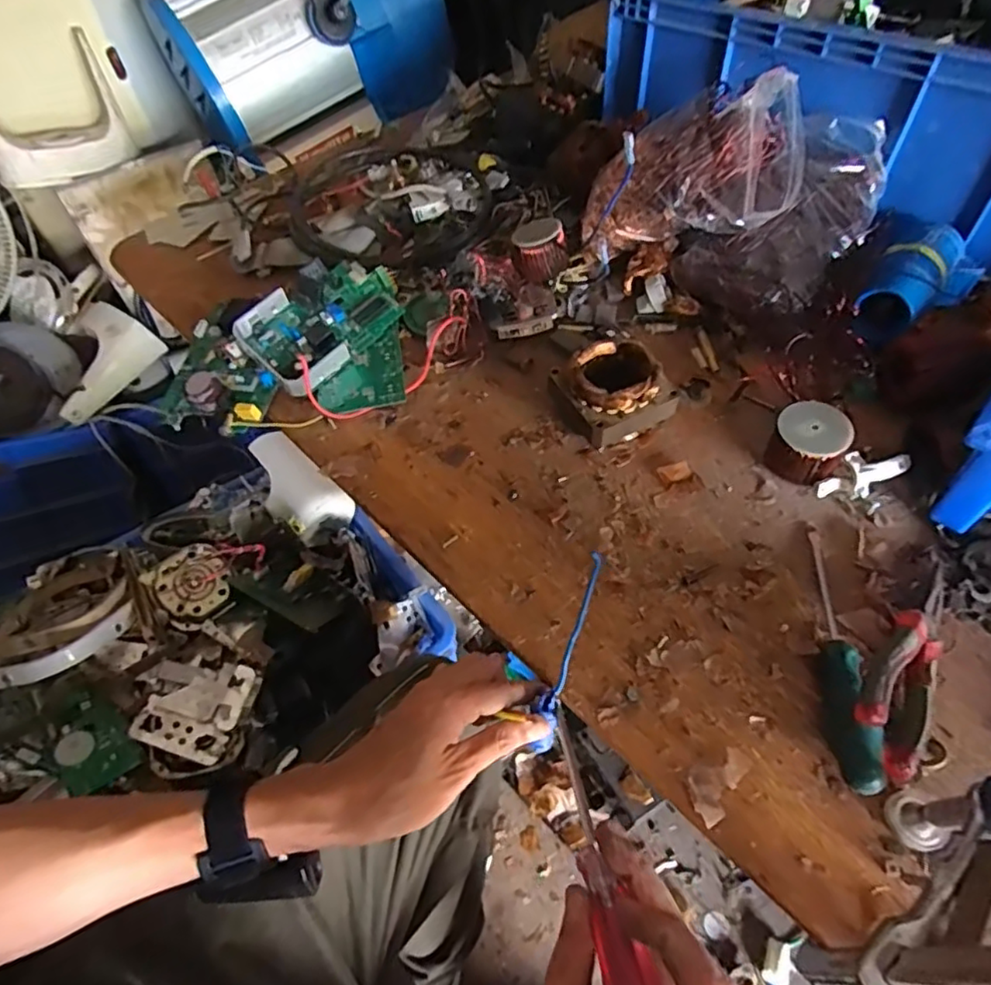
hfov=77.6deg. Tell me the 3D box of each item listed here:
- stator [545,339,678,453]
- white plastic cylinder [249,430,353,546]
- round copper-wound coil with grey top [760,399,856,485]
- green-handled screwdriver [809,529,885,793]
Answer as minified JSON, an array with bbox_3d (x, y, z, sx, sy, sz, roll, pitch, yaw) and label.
[{"bbox_3d":[0.096,-0.083,0.511,0.078,0.051,0.083,-25,56,-16],"label":"stator"},{"bbox_3d":[-0.287,-0.008,0.890,0.100,0.071,0.190,-36,66,-29],"label":"white plastic cylinder"},{"bbox_3d":[0.239,-0.036,0.474,0.052,0.049,0.048,30,60,23],"label":"round copper-wound coil with grey top"},{"bbox_3d":[0.219,0.095,0.394,0.026,0.036,0.180,9,54,9],"label":"green-handled screwdriver"}]

